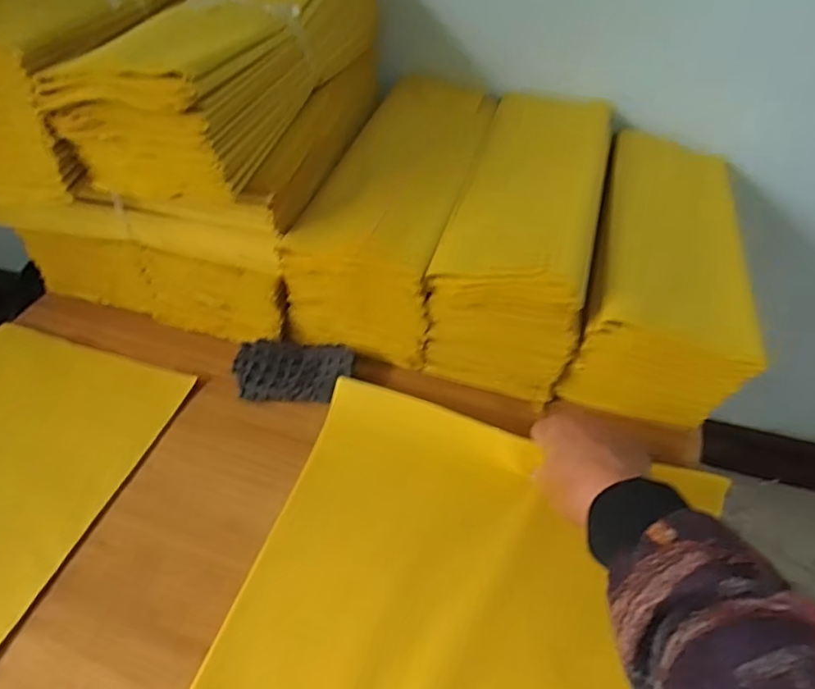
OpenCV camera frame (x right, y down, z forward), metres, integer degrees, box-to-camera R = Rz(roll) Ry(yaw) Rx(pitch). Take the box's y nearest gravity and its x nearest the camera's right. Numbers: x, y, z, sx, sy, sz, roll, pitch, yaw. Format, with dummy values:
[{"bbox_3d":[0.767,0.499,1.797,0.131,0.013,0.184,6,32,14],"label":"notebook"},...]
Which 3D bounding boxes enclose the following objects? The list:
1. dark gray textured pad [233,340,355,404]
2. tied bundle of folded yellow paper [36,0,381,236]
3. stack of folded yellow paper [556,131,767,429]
[{"bbox_3d":[-0.105,0.024,0.535,0.104,0.013,0.058,4,65,-3],"label":"dark gray textured pad"},{"bbox_3d":[-0.142,-0.257,0.537,0.165,0.131,0.319,13,48,12],"label":"tied bundle of folded yellow paper"},{"bbox_3d":[0.252,-0.086,0.573,0.130,0.106,0.323,14,49,13],"label":"stack of folded yellow paper"}]

